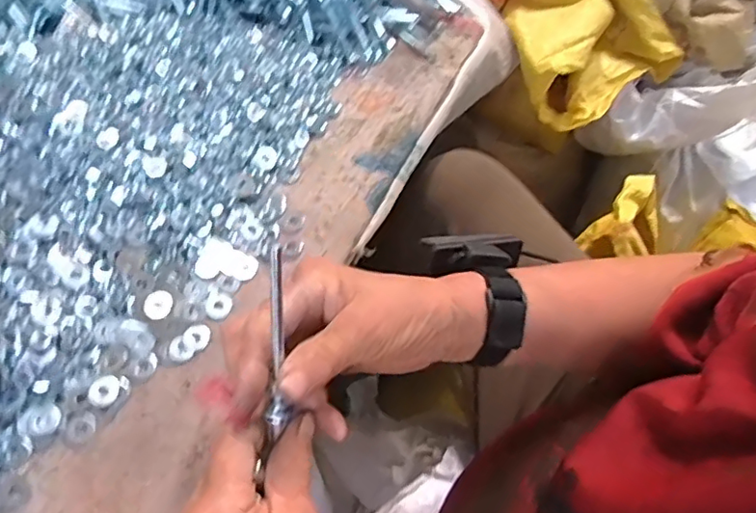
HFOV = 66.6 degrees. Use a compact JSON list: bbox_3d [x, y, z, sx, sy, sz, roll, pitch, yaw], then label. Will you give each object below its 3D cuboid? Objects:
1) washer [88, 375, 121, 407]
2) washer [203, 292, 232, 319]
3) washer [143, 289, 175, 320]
[{"bbox_3d":[-0.188,0.092,0.397,0.020,0.004,0.021,9,57,-15],"label":"washer"},{"bbox_3d":[-0.122,0.037,0.438,0.020,0.004,0.022,2,55,-3],"label":"washer"},{"bbox_3d":[-0.163,0.036,0.429,0.021,0.004,0.022,2,55,-3],"label":"washer"}]

